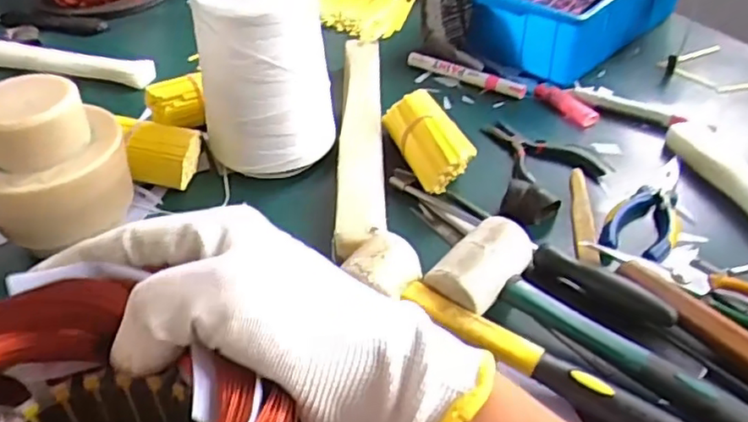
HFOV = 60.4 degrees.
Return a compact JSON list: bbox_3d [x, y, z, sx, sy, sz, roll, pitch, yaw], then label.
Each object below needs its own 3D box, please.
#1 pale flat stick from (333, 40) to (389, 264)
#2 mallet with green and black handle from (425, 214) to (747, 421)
[{"bbox_3d":[-0.012,-0.072,0.610,0.042,0.034,0.340,-1,41,0],"label":"pale flat stick"},{"bbox_3d":[0.168,0.094,0.400,0.279,0.044,0.085,30,49,30],"label":"mallet with green and black handle"}]

